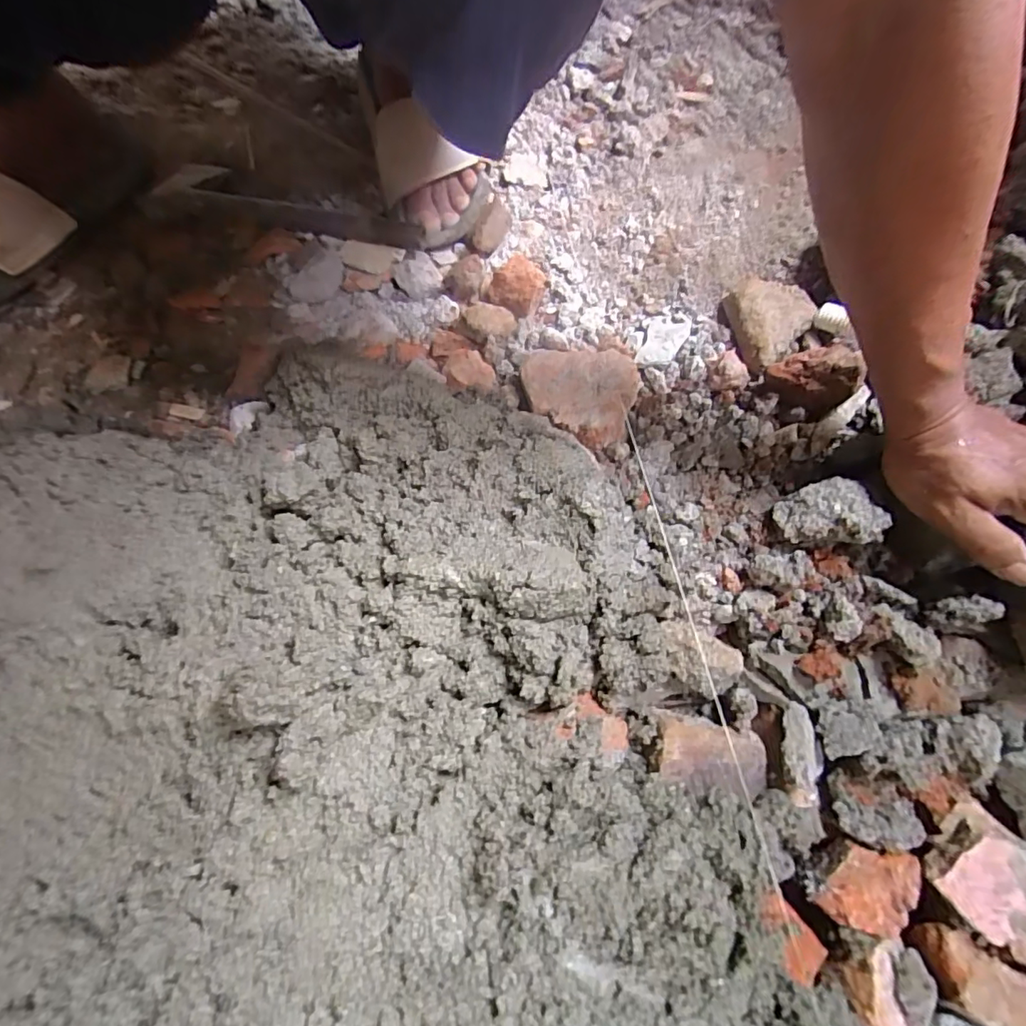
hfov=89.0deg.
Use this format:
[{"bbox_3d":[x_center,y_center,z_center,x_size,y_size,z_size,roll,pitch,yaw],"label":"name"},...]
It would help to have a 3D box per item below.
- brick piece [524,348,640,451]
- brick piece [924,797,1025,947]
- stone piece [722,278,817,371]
[{"bbox_3d":[0.051,-0.097,0.420,0.089,0.029,0.081,-1,67,2],"label":"brick piece"},{"bbox_3d":[0.256,0.193,0.281,0.053,0.024,0.046,-41,71,-14],"label":"brick piece"},{"bbox_3d":[0.219,-0.167,0.445,0.059,0.024,0.099,-6,66,0],"label":"stone piece"}]

